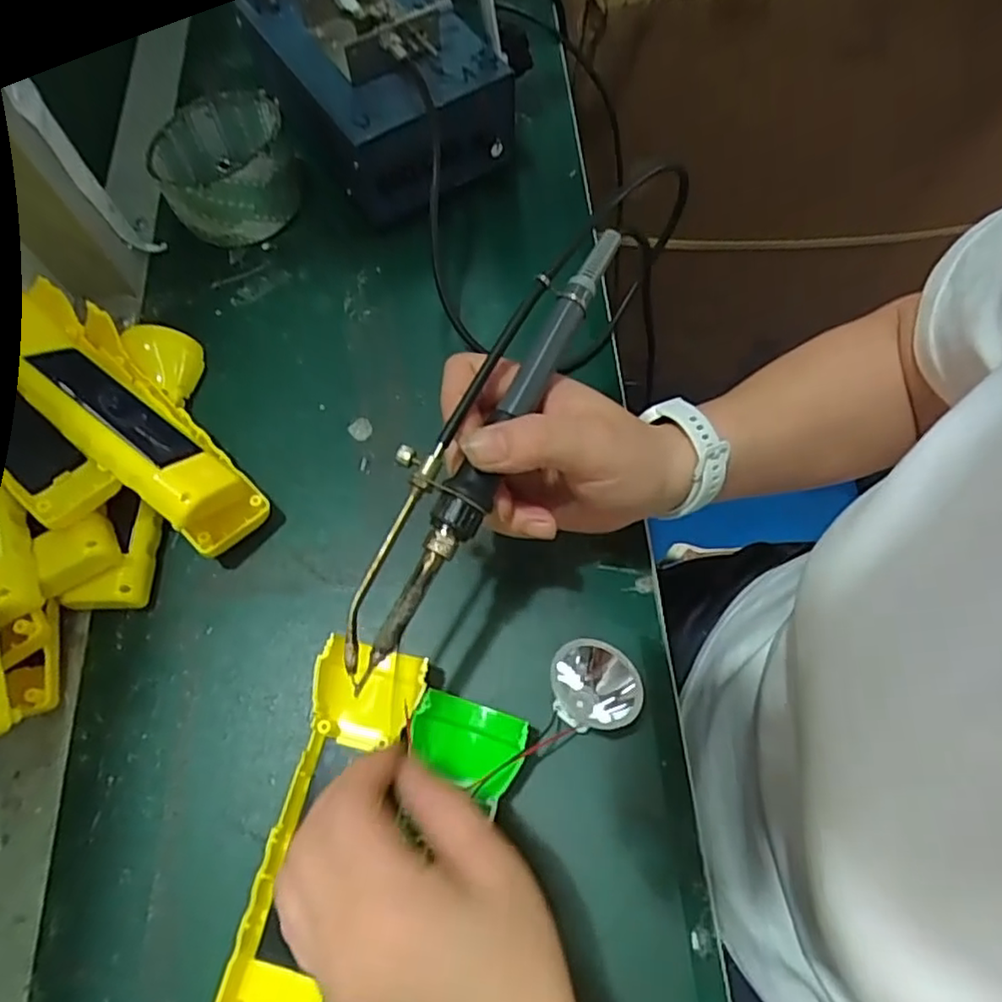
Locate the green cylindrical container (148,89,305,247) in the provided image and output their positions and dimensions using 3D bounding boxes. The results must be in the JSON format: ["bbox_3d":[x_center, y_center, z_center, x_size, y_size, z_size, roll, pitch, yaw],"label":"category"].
[{"bbox_3d":[-0.180,-0.222,0.441,0.085,0.049,0.080,0,68,1],"label":"green cylindrical container"}]

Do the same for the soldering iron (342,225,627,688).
[{"bbox_3d":[-0.010,-0.028,0.270,0.037,0.017,0.206,26,76,11],"label":"soldering iron"}]

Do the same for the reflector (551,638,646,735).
[{"bbox_3d":[0.045,0.088,0.314,0.037,0.031,0.041,-9,68,-3],"label":"reflector"}]

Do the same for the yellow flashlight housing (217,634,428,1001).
[{"bbox_3d":[-0.078,0.147,0.295,0.048,0.024,0.163,13,70,6],"label":"yellow flashlight housing"}]

